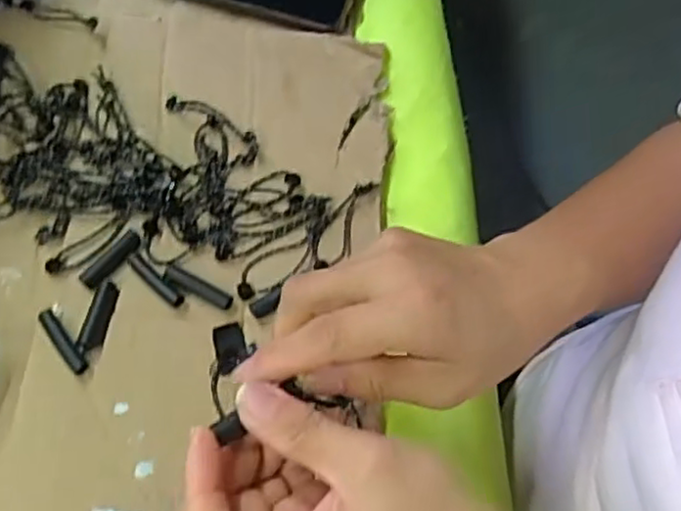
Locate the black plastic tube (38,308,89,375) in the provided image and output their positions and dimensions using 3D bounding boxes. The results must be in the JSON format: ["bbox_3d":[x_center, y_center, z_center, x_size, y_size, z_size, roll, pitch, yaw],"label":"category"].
[{"bbox_3d":[-0.140,0.042,0.345,0.009,0.007,0.040,-35,69,-18],"label":"black plastic tube"}]

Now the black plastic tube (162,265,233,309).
[{"bbox_3d":[-0.077,0.017,0.364,0.040,0.006,0.010,26,64,11],"label":"black plastic tube"}]

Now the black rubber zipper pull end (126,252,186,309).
[{"bbox_3d":[-0.099,0.013,0.365,0.040,0.004,0.008,41,68,18],"label":"black rubber zipper pull end"}]

